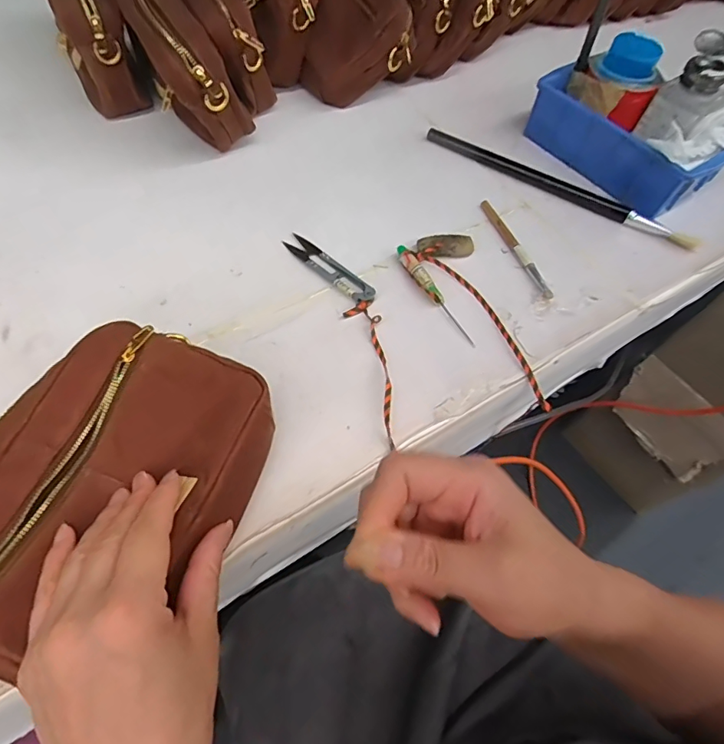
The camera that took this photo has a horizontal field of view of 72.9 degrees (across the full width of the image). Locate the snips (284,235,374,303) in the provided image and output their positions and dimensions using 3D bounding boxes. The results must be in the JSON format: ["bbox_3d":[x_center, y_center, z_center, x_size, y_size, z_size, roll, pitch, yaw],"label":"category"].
[{"bbox_3d":[-0.029,-0.094,0.433,0.024,0.005,0.100,-37,70,-25],"label":"snips"}]

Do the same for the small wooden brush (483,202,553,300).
[{"bbox_3d":[0.147,-0.120,0.470,0.009,0.009,0.131,-11,61,-14],"label":"small wooden brush"}]

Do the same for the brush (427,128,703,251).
[{"bbox_3d":[0.202,-0.193,0.511,0.294,0.015,0.016,31,60,11],"label":"brush"}]

